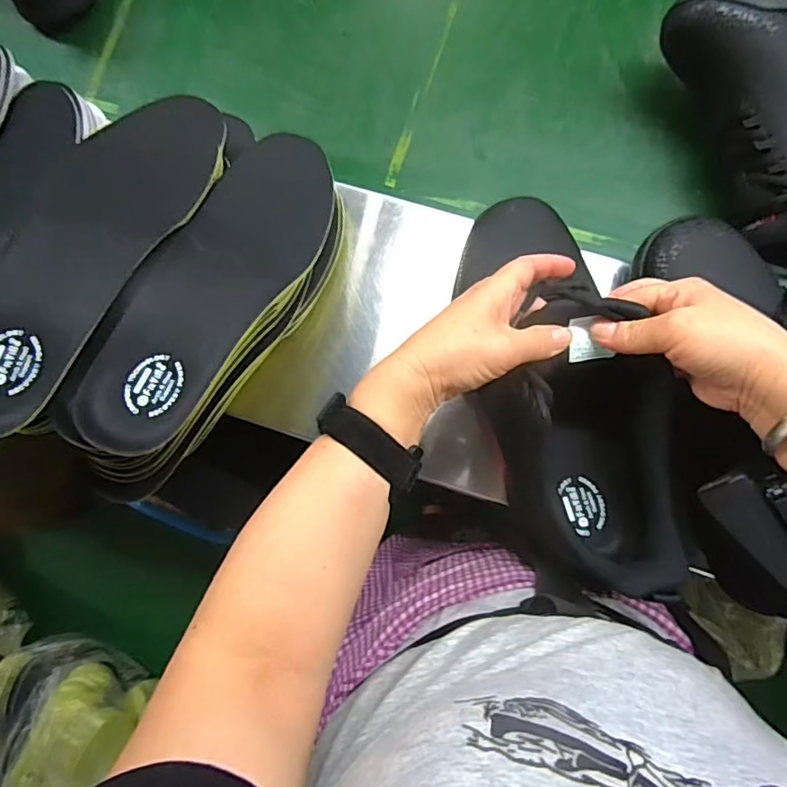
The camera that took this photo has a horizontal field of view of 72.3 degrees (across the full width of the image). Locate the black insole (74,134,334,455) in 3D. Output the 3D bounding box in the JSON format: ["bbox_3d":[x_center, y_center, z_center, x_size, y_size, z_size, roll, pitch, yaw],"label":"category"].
[{"bbox_3d":[-0.124,-0.086,0.394,0.092,0.022,0.278,23,66,7],"label":"black insole"}]

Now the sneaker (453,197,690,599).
[{"bbox_3d":[0.119,-0.016,0.391,0.086,0.102,0.312,-11,67,4],"label":"sneaker"}]

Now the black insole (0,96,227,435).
[{"bbox_3d":[-0.225,-0.114,0.394,0.105,0.029,0.302,18,66,7],"label":"black insole"}]

